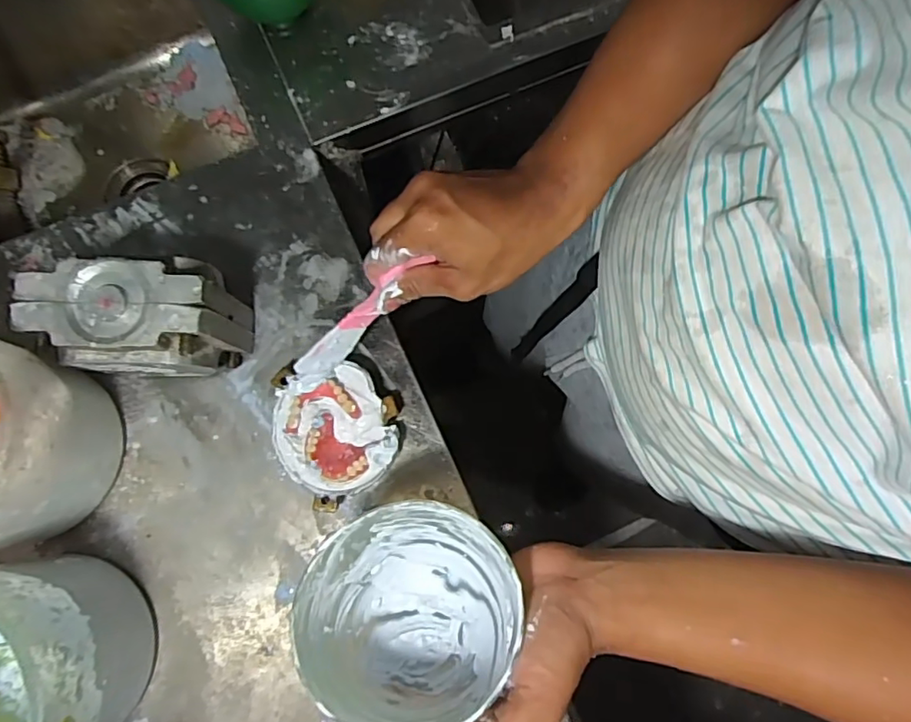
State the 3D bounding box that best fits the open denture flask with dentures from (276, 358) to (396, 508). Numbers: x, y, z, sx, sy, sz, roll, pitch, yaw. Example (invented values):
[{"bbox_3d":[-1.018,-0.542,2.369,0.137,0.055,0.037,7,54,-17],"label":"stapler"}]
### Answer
[{"bbox_3d":[-0.101,0.053,0.470,0.096,0.037,0.111,-36,82,-8],"label":"open denture flask with dentures"}]

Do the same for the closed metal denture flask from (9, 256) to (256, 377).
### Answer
[{"bbox_3d":[-0.231,-0.023,0.439,0.127,0.115,0.080,-5,79,-2],"label":"closed metal denture flask"}]

